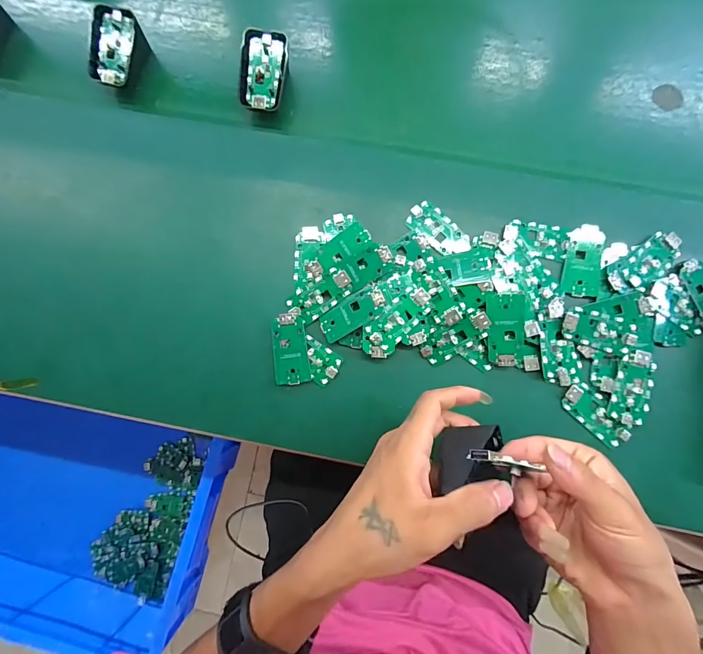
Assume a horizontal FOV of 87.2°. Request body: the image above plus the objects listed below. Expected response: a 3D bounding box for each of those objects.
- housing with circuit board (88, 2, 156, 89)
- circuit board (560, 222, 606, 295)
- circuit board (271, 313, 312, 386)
[{"bbox_3d":[-0.239,-0.279,0.377,0.045,0.042,0.067,18,82,4],"label":"housing with circuit board"},{"bbox_3d":[0.212,-0.061,0.337,0.031,0.011,0.064,10,81,3],"label":"circuit board"},{"bbox_3d":[-0.056,0.020,0.337,0.032,0.010,0.062,-8,81,0],"label":"circuit board"}]

